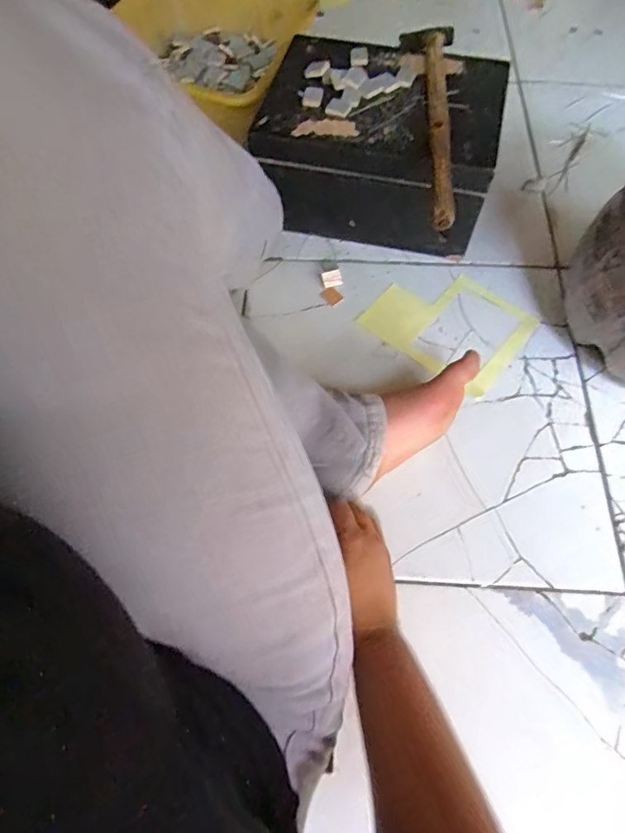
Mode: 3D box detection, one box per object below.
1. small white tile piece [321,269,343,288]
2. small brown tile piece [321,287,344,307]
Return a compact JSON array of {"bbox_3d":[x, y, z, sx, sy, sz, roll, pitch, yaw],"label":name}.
[{"bbox_3d":[0.025,-0.176,0.627,0.025,0.008,0.021,-16,65,-7],"label":"small white tile piece"},{"bbox_3d":[0.025,-0.153,0.621,0.020,0.004,0.023,-39,70,-17],"label":"small brown tile piece"}]

